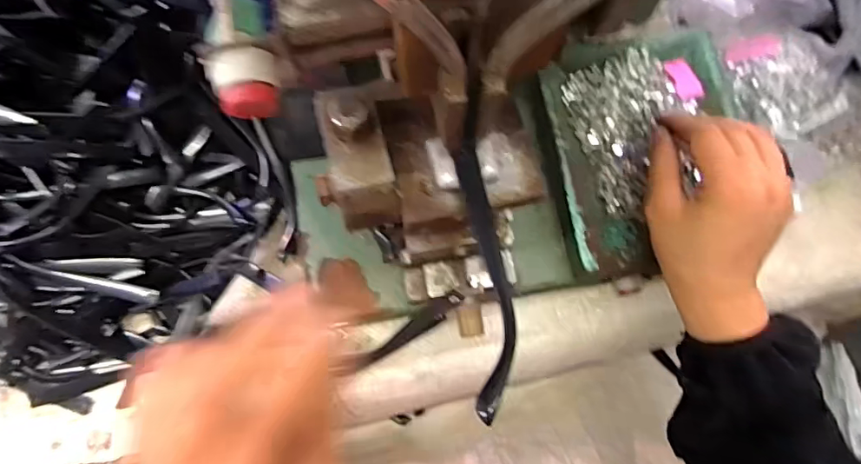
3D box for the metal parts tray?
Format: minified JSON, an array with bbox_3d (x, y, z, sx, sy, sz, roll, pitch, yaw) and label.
[{"bbox_3d":[0.185,-0.071,0.433,0.175,0.034,0.202,-9,78,-3],"label":"metal parts tray"}]

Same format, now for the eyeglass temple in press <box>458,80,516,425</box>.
[{"bbox_3d":[0.026,-0.002,0.252,0.020,0.018,0.178,-3,64,-2],"label":"eyeglass temple in press"}]

